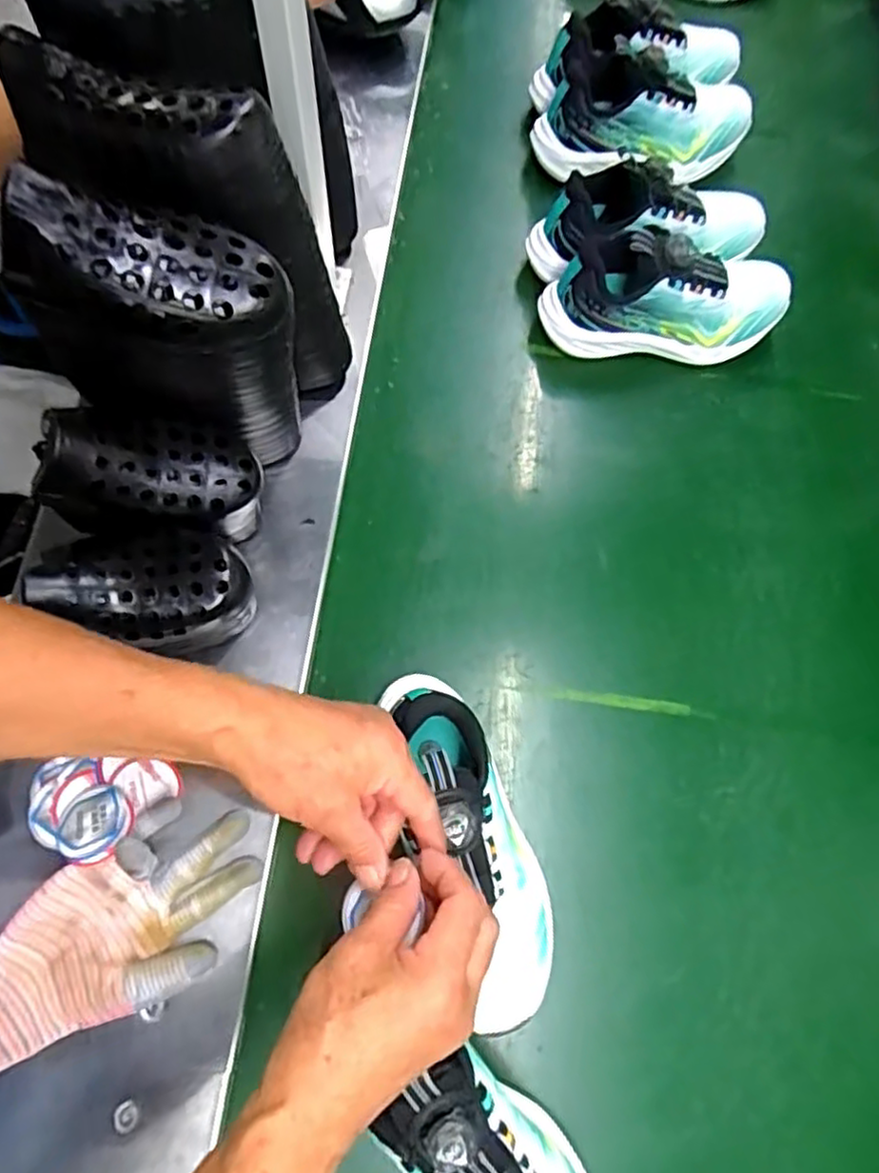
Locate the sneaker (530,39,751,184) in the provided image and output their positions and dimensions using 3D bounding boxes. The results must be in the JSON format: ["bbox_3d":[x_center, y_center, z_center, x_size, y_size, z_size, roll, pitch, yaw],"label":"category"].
[{"bbox_3d":[0.209,-0.475,0.705,0.218,0.093,0.082,-9,72,-3],"label":"sneaker"}]

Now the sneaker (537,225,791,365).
[{"bbox_3d":[0.209,-0.267,0.637,0.217,0.100,0.076,0,71,0],"label":"sneaker"}]

